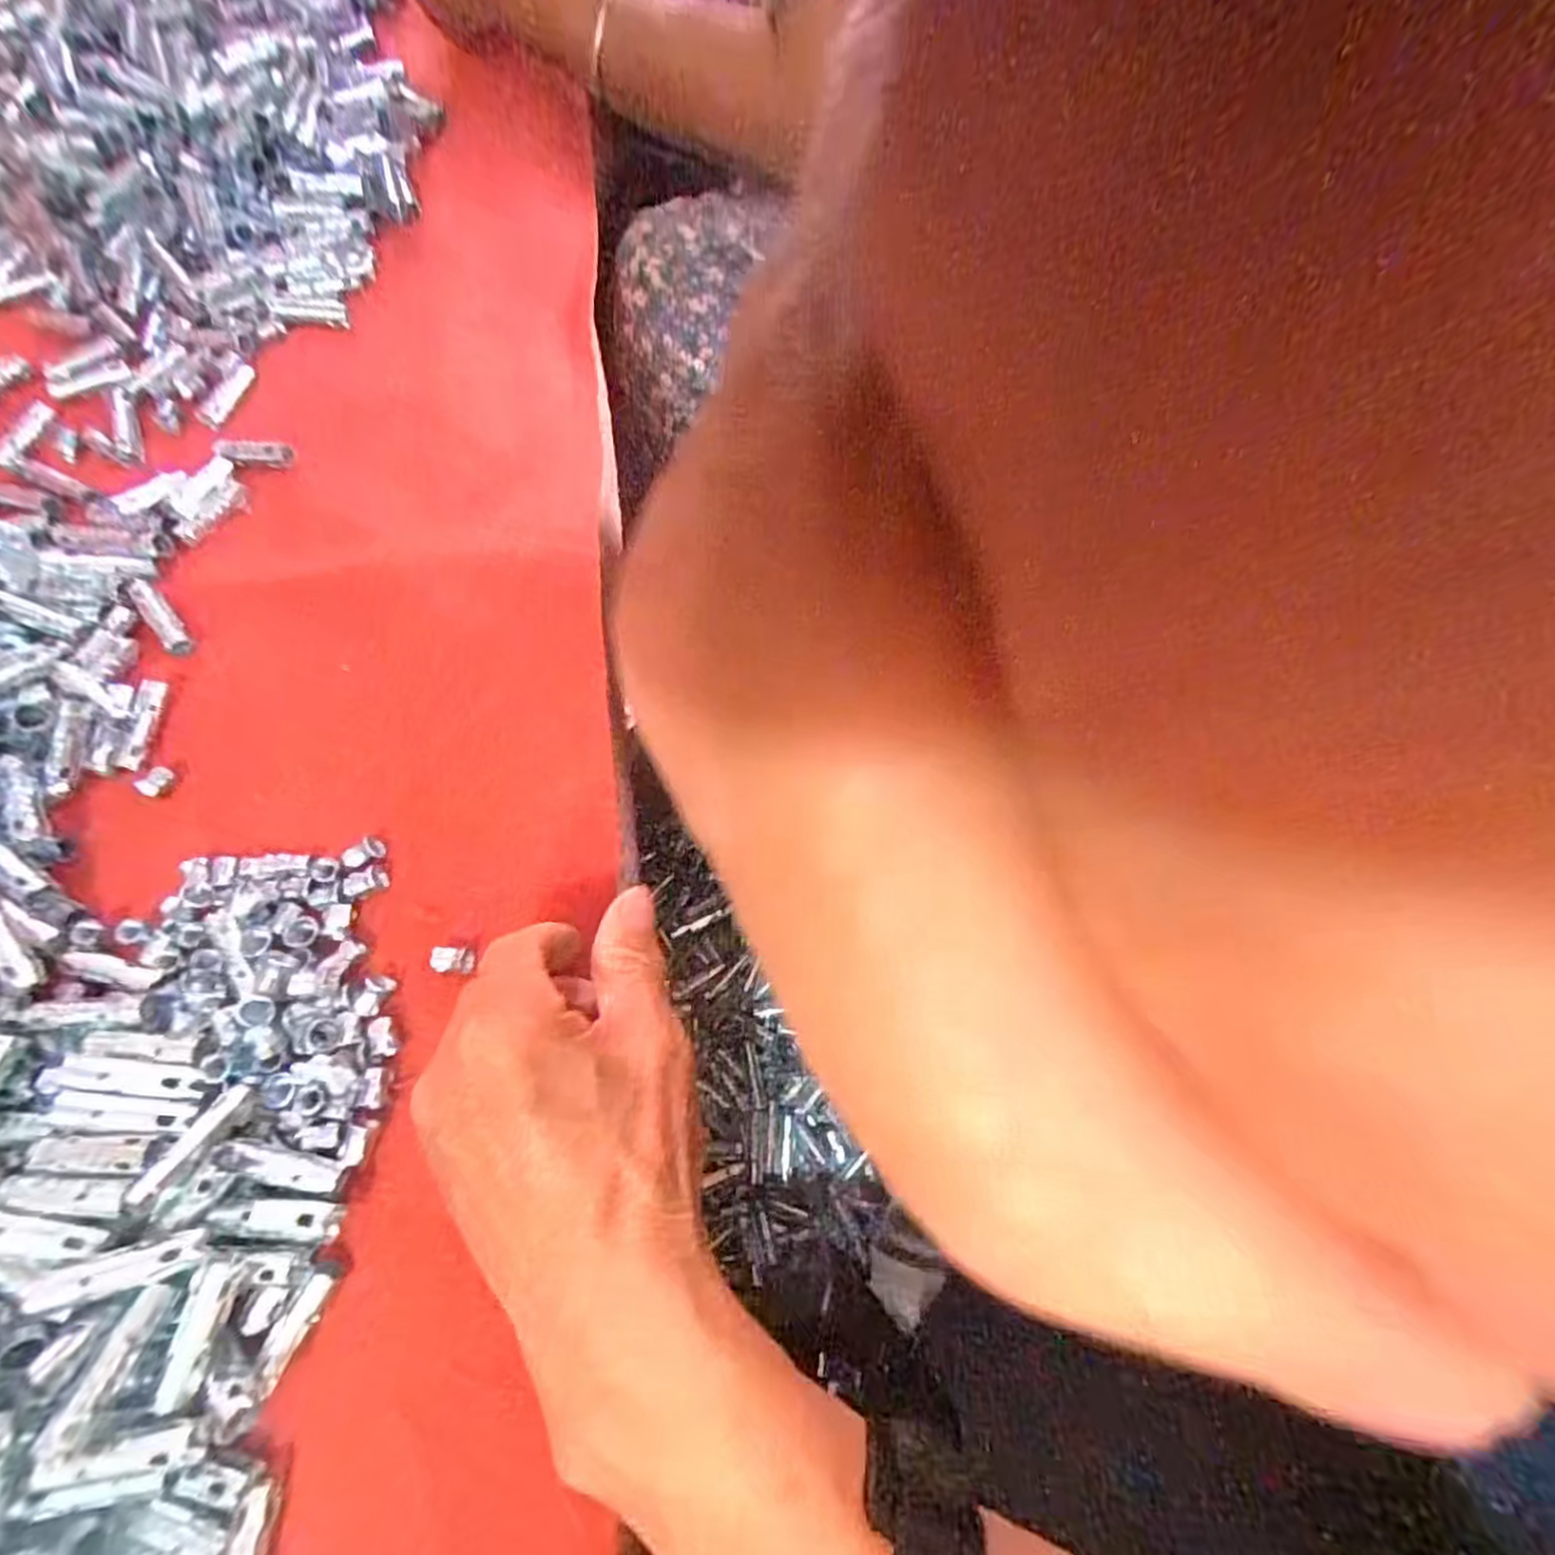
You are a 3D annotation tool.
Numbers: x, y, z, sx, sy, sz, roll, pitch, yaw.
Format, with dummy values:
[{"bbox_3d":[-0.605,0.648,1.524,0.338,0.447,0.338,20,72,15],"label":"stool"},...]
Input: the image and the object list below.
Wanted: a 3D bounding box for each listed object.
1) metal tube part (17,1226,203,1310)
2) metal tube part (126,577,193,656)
[{"bbox_3d":[-0.197,0.146,0.202,0.043,0.009,0.010,-7,68,-22],"label":"metal tube part"},{"bbox_3d":[-0.283,-0.074,0.310,0.011,0.007,0.043,-38,74,-16],"label":"metal tube part"}]

